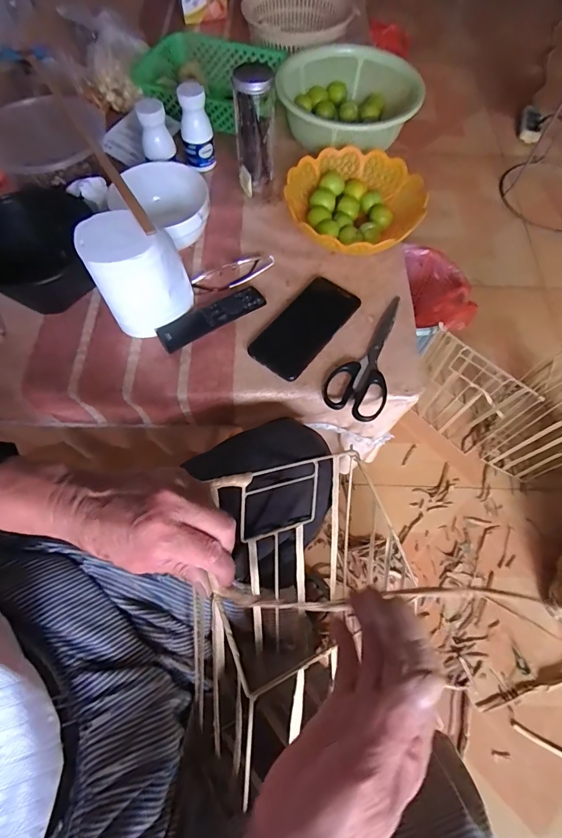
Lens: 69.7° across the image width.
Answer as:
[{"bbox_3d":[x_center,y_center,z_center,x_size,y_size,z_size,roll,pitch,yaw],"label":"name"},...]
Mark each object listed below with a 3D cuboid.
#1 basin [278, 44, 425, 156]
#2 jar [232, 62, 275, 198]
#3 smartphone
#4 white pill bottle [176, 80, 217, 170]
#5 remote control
[{"bbox_3d":[0.114,-0.531,0.683,0.227,0.068,0.232,-1,66,-2],"label":"basin"},{"bbox_3d":[-0.037,-0.406,0.582,0.055,0.162,0.055,1,66,-1],"label":"jar"},{"bbox_3d":[0.031,-0.124,0.537,0.078,0.007,0.160,36,70,14],"label":"smartphone"},{"bbox_3d":[-0.130,-0.447,0.620,0.045,0.104,0.043,-9,66,-6],"label":"white pill bottle"},{"bbox_3d":[-0.090,-0.132,0.530,0.145,0.019,0.037,-30,70,-14],"label":"remote control"}]

